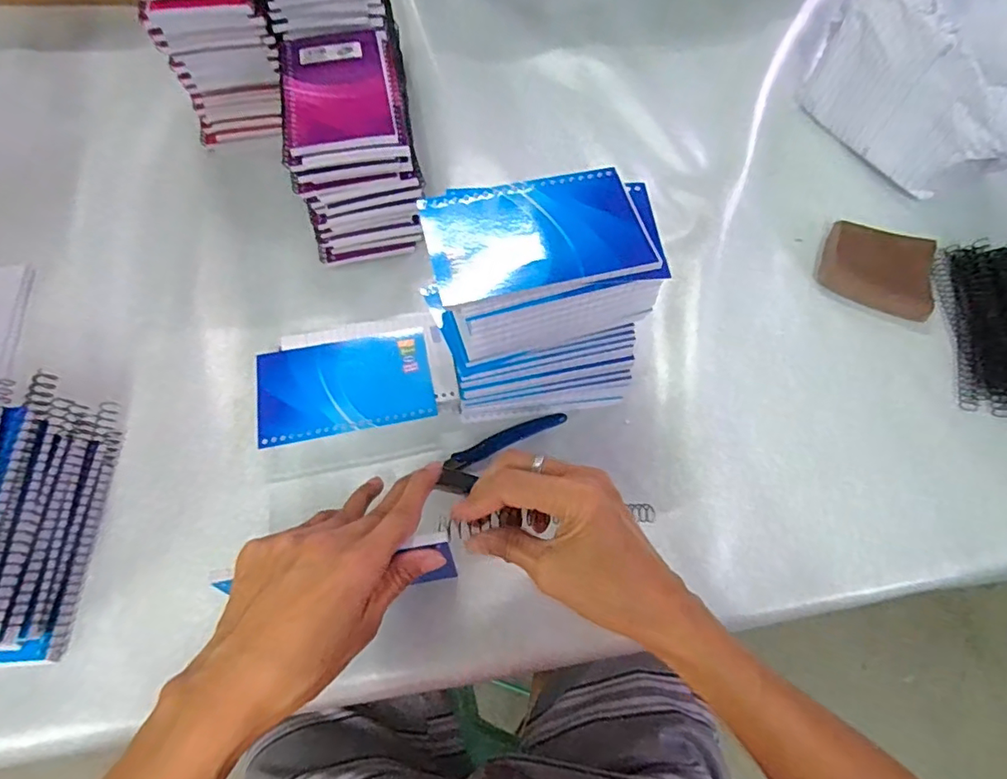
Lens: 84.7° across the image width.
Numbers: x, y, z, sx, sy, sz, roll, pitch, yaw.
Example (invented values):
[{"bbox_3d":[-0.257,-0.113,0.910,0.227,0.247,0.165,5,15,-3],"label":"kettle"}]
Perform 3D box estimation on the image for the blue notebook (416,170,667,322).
[{"bbox_3d":[0.026,-0.093,0.336,0.140,0.011,0.083,-12,69,-7],"label":"blue notebook"}]

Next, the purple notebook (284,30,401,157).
[{"bbox_3d":[-0.131,-0.242,0.442,0.079,0.012,0.135,-10,64,-6],"label":"purple notebook"}]

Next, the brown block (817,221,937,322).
[{"bbox_3d":[0.334,-0.104,0.486,0.098,0.020,0.083,19,64,9],"label":"brown block"}]

